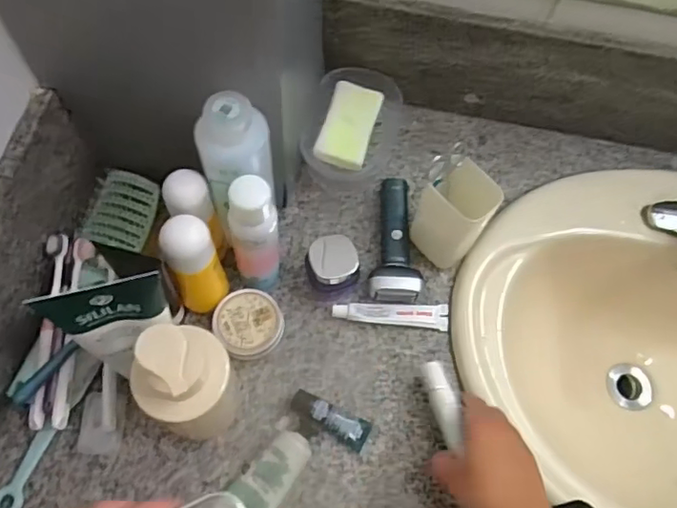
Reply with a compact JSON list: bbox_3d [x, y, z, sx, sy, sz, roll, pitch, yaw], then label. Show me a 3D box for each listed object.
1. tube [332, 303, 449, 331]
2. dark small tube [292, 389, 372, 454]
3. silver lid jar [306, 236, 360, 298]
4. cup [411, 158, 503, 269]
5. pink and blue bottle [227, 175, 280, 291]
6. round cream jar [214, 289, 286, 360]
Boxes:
[{"bbox_3d":[0.057,0.065,0.624,0.123,0.014,0.026,2,66,-4],"label":"tube"},{"bbox_3d":[-0.007,0.161,0.573,0.081,0.020,0.029,29,67,8],"label":"dark small tube"},{"bbox_3d":[-0.007,0.014,0.616,0.054,0.049,0.052,2,66,-4],"label":"silver lid jar"},{"bbox_3d":[0.120,-0.038,0.604,0.050,0.117,0.067,-36,74,-18],"label":"cup"},{"bbox_3d":[-0.080,-0.012,0.566,0.044,0.172,0.052,-8,67,-8],"label":"pink and blue bottle"},{"bbox_3d":[-0.090,0.073,0.596,0.064,0.031,0.070,2,66,-4],"label":"round cream jar"}]

